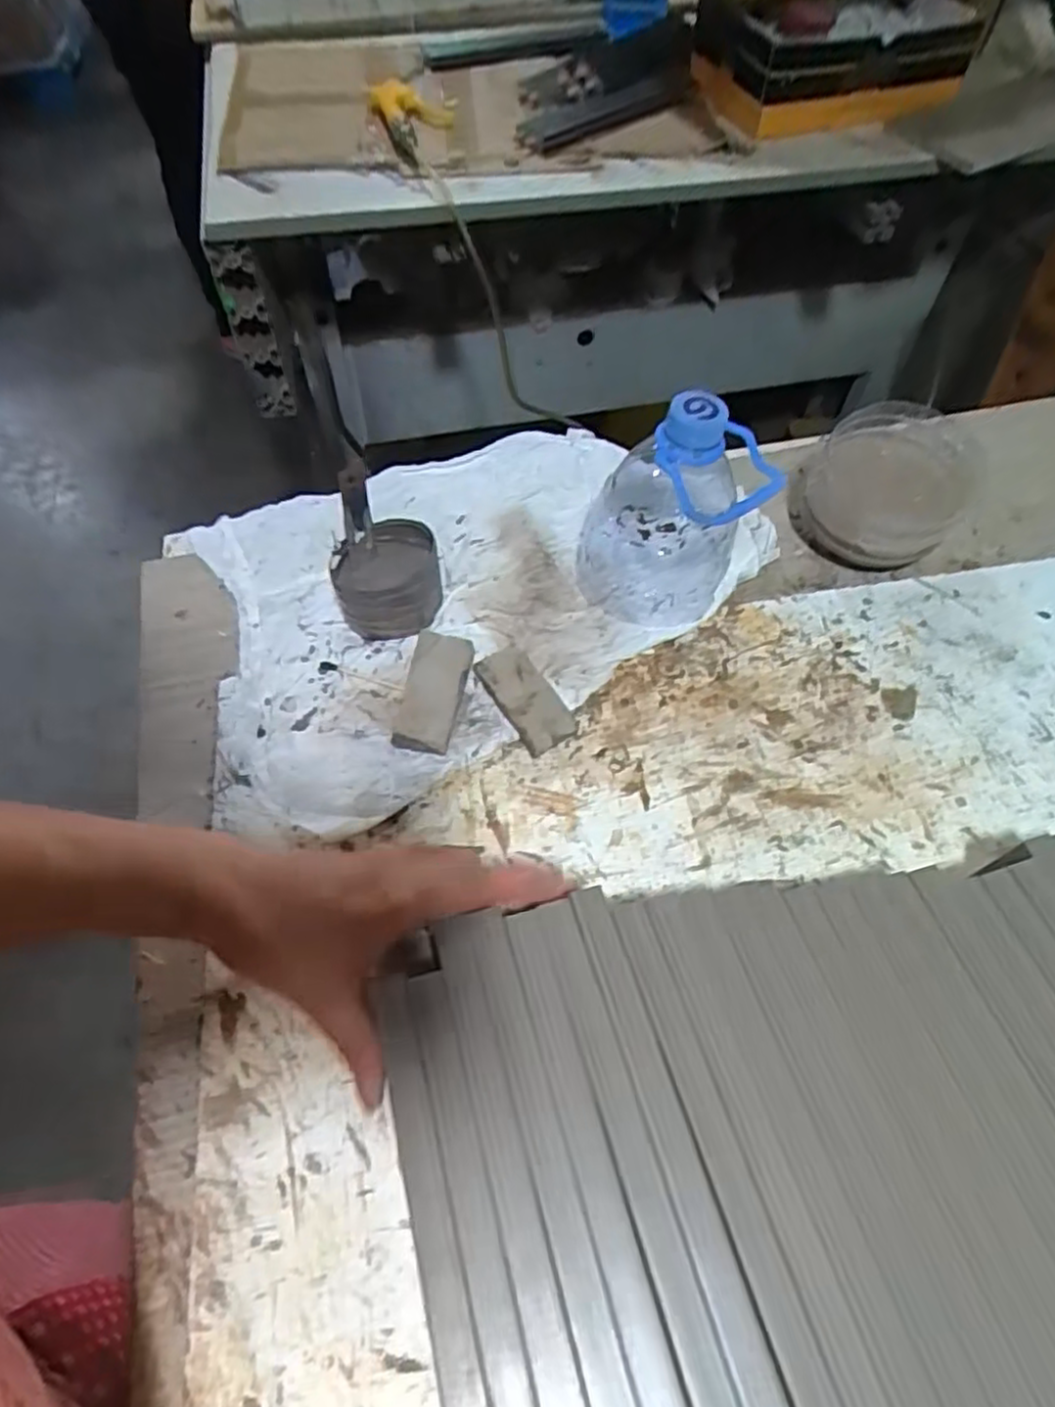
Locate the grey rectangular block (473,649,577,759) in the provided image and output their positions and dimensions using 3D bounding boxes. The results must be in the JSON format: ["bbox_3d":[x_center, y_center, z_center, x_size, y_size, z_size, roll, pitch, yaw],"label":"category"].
[{"bbox_3d":[-0.002,-0.003,0.429,0.032,0.016,0.068,-26,62,-17],"label":"grey rectangular block"}]

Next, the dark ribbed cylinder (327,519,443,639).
[{"bbox_3d":[-0.087,-0.077,0.459,0.062,0.051,0.062,-11,59,-8],"label":"dark ribbed cylinder"}]

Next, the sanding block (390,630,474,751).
[{"bbox_3d":[-0.055,-0.006,0.424,0.034,0.024,0.066,11,58,6],"label":"sanding block"}]

